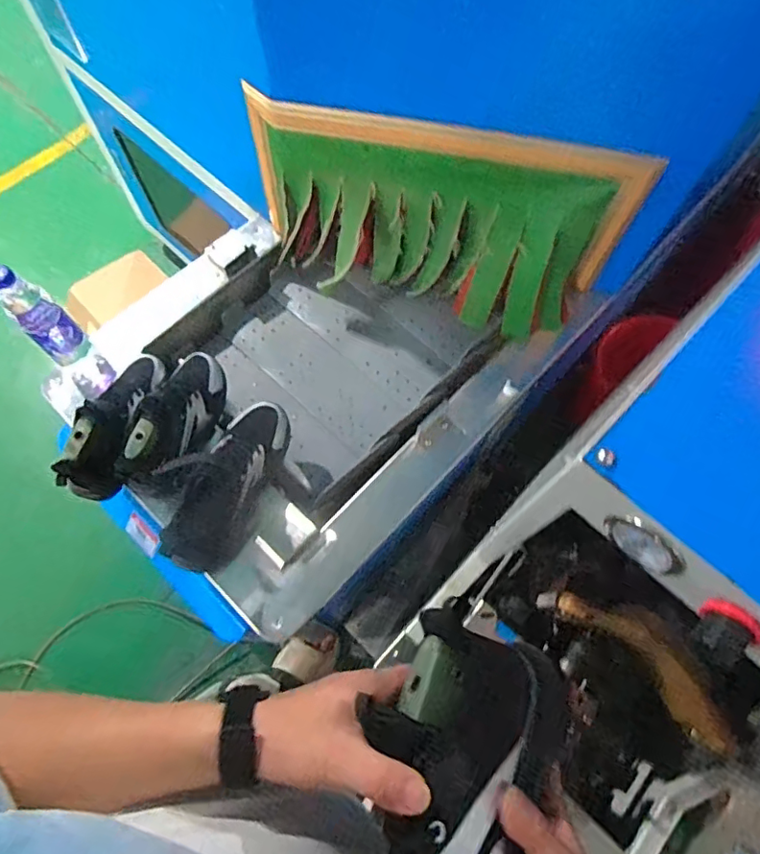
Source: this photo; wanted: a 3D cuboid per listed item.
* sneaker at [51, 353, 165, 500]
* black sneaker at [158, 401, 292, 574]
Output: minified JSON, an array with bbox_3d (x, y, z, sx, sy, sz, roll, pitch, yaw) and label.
[{"bbox_3d":[-0.406,-0.008,0.844,0.090,0.127,0.239,7,69,2],"label":"sneaker"},{"bbox_3d":[-0.223,0.085,0.825,0.085,0.137,0.273,22,70,7],"label":"black sneaker"}]

